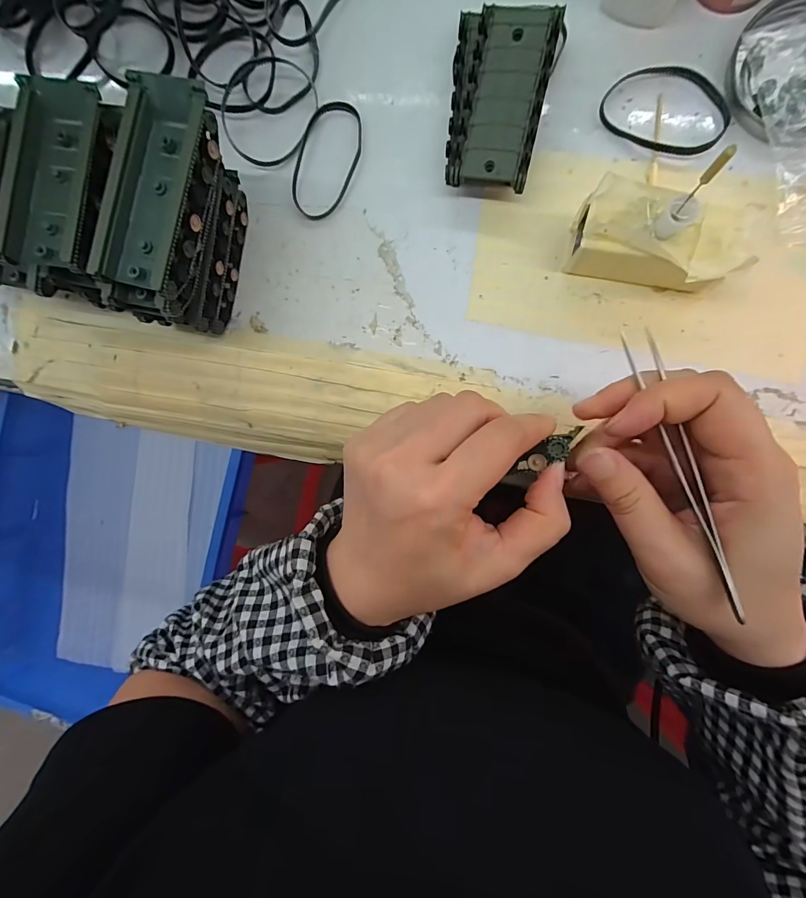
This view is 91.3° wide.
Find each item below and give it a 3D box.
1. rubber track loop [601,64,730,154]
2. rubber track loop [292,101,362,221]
[{"bbox_3d":[0.154,-0.199,0.229,0.070,0.004,0.049,30,96,5],"label":"rubber track loop"},{"bbox_3d":[-0.049,-0.186,0.252,0.039,0.004,0.074,17,95,6],"label":"rubber track loop"}]

